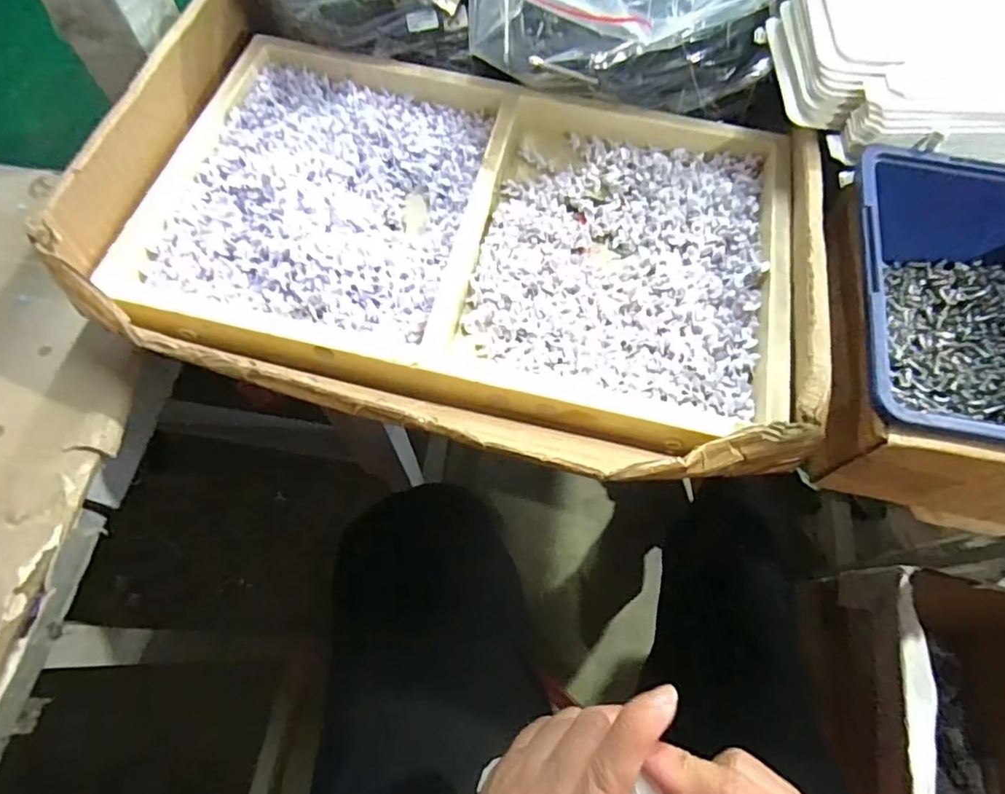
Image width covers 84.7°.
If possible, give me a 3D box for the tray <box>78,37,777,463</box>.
[{"bbox_3d":[-0.014,-0.093,0.288,0.316,0.031,0.196,12,67,6],"label":"tray"}]

